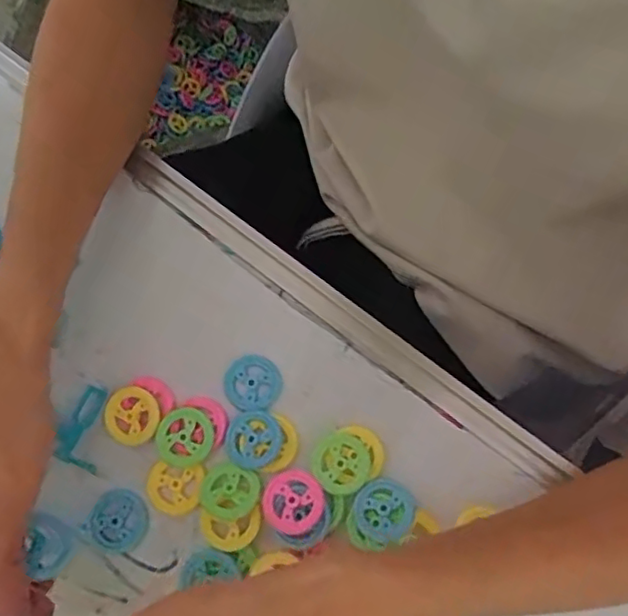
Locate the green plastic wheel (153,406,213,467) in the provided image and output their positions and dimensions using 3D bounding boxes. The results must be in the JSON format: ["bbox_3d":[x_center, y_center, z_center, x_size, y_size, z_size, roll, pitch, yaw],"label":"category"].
[{"bbox_3d":[-0.067,0.067,0.318,0.029,0.005,0.030,-1,74,2],"label":"green plastic wheel"}]

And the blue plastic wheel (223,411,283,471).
[{"bbox_3d":[-0.031,0.068,0.316,0.029,0.004,0.029,-1,74,2],"label":"blue plastic wheel"}]

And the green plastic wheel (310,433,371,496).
[{"bbox_3d":[0.013,0.079,0.310,0.029,0.005,0.029,-1,74,2],"label":"green plastic wheel"}]

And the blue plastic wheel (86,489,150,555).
[{"bbox_3d":[-0.100,0.108,0.311,0.030,0.004,0.030,-1,74,2],"label":"blue plastic wheel"}]

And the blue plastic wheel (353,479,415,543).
[{"bbox_3d":[0.034,0.099,0.302,0.028,0.007,0.028,-1,74,2],"label":"blue plastic wheel"}]

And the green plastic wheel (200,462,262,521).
[{"bbox_3d":[-0.042,0.092,0.308,0.030,0.005,0.026,21,76,8],"label":"green plastic wheel"}]

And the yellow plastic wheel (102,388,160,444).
[{"bbox_3d":[-0.096,0.057,0.323,0.030,0.009,0.029,-1,74,2],"label":"yellow plastic wheel"}]

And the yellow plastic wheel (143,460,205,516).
[{"bbox_3d":[-0.072,0.091,0.313,0.029,0.004,0.026,13,75,6],"label":"yellow plastic wheel"}]

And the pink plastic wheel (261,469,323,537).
[{"bbox_3d":[-0.010,0.095,0.303,0.029,0.007,0.030,26,77,9],"label":"pink plastic wheel"}]

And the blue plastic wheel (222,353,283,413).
[{"bbox_3d":[-0.033,0.040,0.327,0.030,0.004,0.030,-1,74,2],"label":"blue plastic wheel"}]

